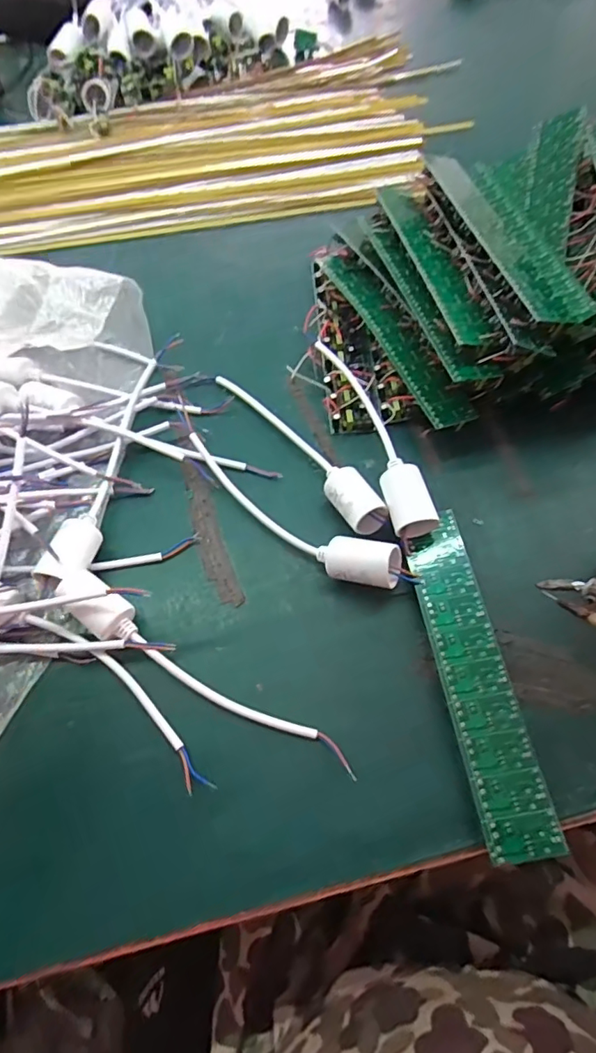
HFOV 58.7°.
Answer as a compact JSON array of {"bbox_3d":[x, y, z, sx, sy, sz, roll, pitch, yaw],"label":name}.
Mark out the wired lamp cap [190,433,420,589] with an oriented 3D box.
[{"bbox_3d":[-0.007,-0.007,0.364,0.185,0.038,0.032,33,67,17],"label":"wired lamp cap"}]

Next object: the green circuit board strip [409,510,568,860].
[{"bbox_3d":[0.104,0.085,0.318,0.038,0.004,0.195,-11,63,1],"label":"green circuit board strip"}]

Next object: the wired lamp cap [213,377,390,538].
[{"bbox_3d":[0.001,-0.065,0.394,0.028,0.030,0.182,-32,66,-15],"label":"wired lamp cap"}]

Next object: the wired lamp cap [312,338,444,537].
[{"bbox_3d":[0.055,-0.072,0.398,0.028,0.035,0.187,-14,63,-7],"label":"wired lamp cap"}]

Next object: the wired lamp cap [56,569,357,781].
[{"bbox_3d":[-0.061,0.090,0.319,0.207,0.028,0.028,30,66,15],"label":"wired lamp cap"}]

